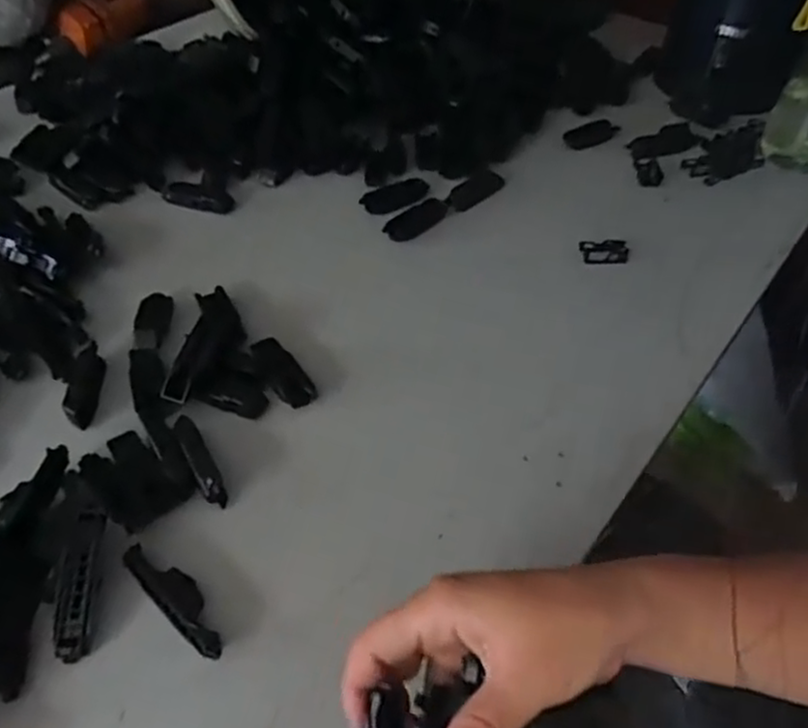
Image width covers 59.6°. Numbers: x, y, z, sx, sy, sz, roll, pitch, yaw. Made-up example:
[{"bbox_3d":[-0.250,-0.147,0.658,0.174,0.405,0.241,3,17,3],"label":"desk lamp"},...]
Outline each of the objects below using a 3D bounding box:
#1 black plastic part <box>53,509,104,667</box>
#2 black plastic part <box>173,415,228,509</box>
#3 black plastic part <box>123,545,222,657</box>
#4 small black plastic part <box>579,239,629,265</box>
[{"bbox_3d":[-0.173,0.115,0.375,0.016,0.007,0.078,-2,60,-5],"label":"black plastic part"},{"bbox_3d":[-0.126,0.059,0.435,0.013,0.016,0.066,-21,51,-20],"label":"black plastic part"},{"bbox_3d":[-0.120,0.122,0.375,0.079,0.013,0.020,36,55,27],"label":"black plastic part"},{"bbox_3d":[0.169,-0.095,0.594,0.039,0.008,0.022,-1,47,-4],"label":"small black plastic part"}]

